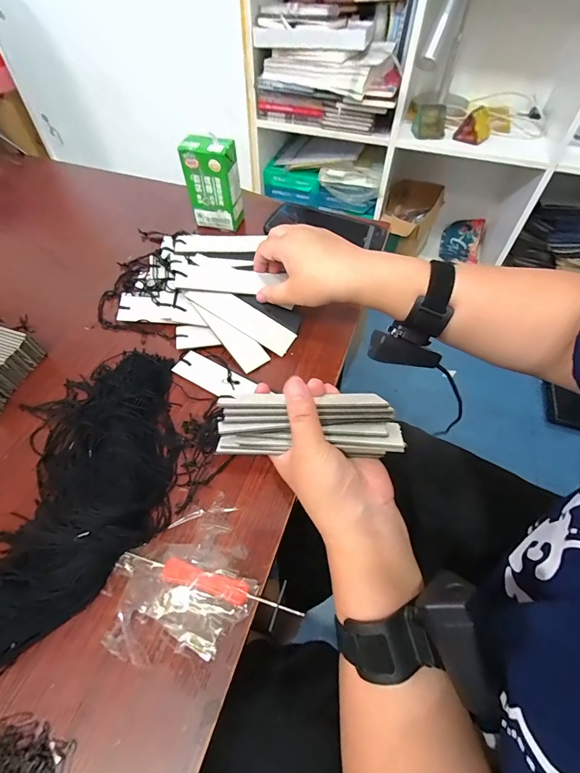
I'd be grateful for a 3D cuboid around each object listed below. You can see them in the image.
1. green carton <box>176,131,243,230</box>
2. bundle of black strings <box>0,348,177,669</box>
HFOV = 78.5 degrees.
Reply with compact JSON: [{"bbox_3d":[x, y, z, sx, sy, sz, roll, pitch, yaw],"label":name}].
[{"bbox_3d":[-0.103,-0.272,0.486,0.066,0.118,0.034,13,55,8],"label":"green carton"},{"bbox_3d":[-0.168,0.068,0.300,0.145,0.034,0.259,-7,55,-6],"label":"bundle of black strings"}]

